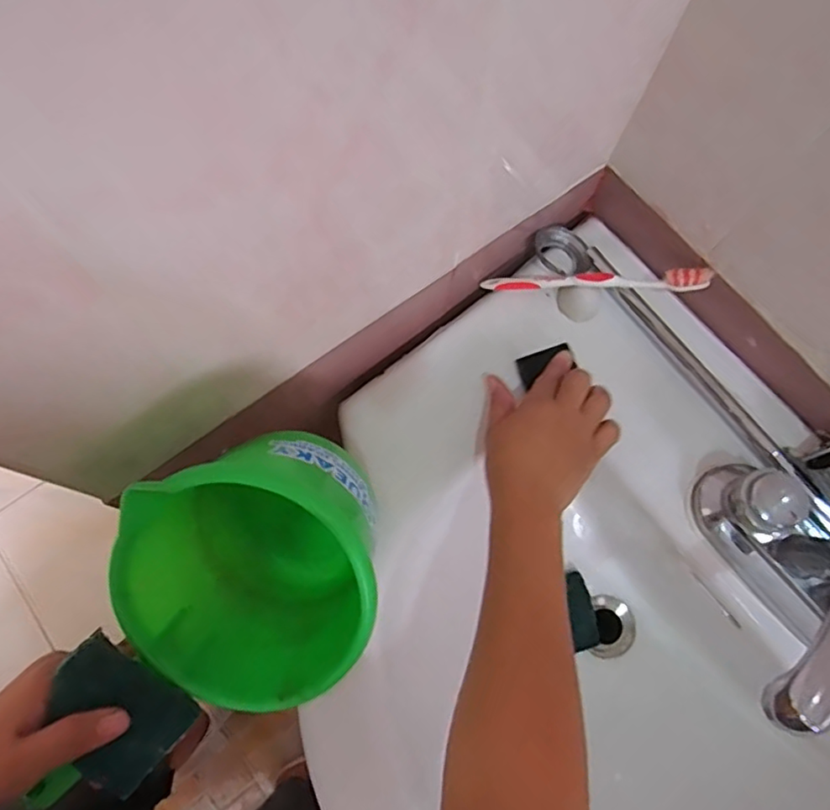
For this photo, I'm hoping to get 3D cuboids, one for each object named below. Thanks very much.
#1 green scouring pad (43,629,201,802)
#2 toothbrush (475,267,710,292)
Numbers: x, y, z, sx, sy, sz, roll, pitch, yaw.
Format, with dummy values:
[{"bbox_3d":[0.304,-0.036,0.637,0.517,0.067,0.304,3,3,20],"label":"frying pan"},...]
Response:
[{"bbox_3d":[-0.163,0.167,0.317,0.063,0.004,0.074,-46,98,-6],"label":"green scouring pad"},{"bbox_3d":[0.146,-0.101,0.490,0.178,0.017,0.013,2,72,16],"label":"toothbrush"}]

